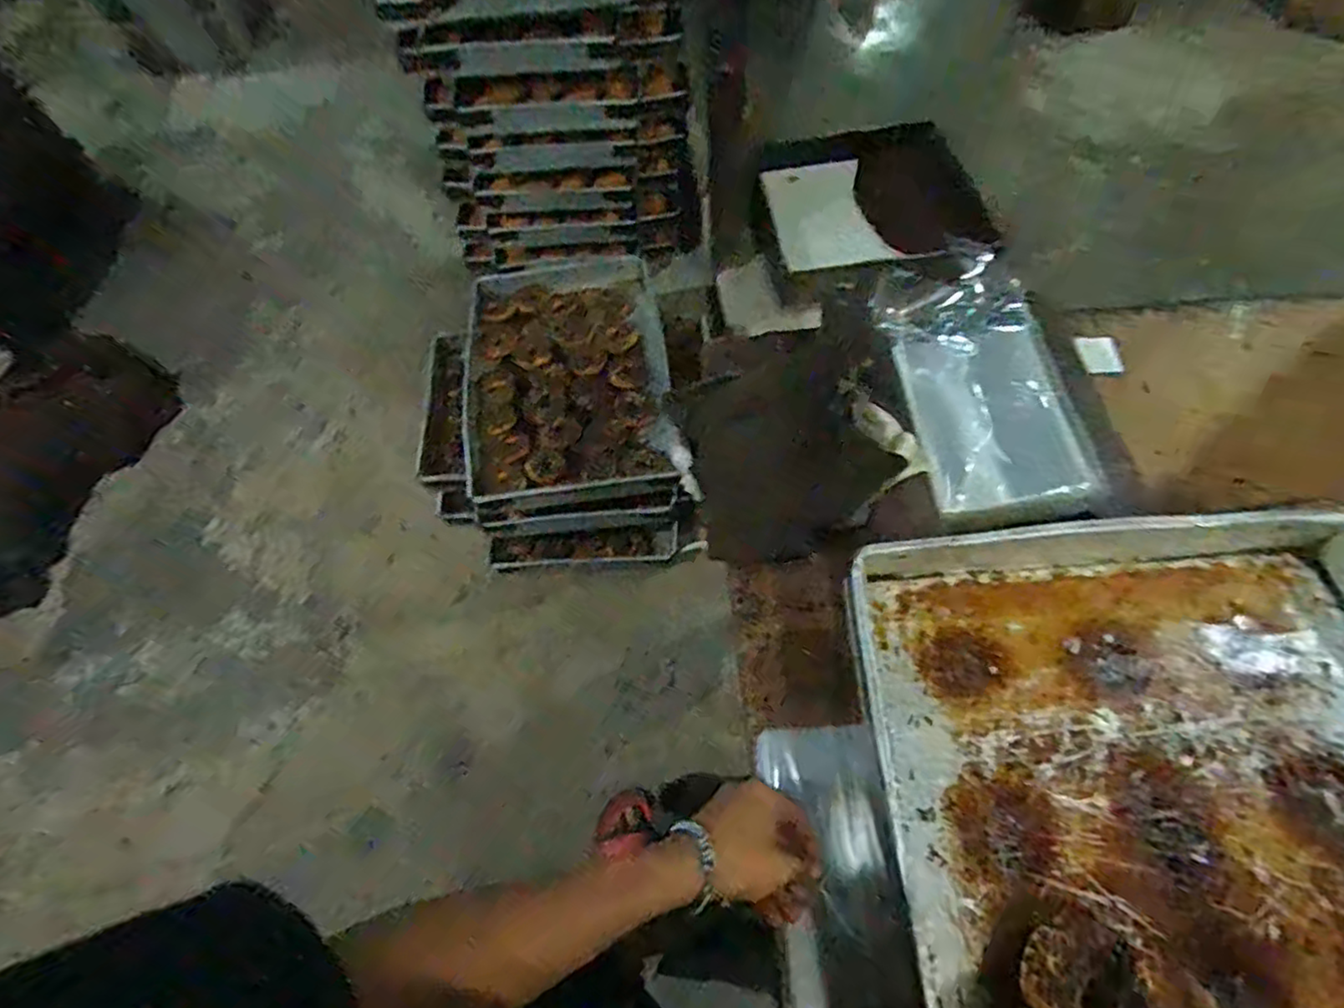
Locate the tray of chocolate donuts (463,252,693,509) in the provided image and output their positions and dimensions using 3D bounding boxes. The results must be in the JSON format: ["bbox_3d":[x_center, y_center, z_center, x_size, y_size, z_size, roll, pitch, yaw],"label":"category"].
[{"bbox_3d":[-0.230,-0.299,1.451,0.416,0.053,0.648,-11,60,-3],"label":"tray of chocolate donuts"}]

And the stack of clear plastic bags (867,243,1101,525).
[{"bbox_3d":[0.290,-0.119,0.640,0.141,0.051,0.285,-10,60,-3],"label":"stack of clear plastic bags"}]

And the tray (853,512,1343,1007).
[{"bbox_3d":[0.358,0.299,0.411,0.417,0.064,0.650,-4,60,1],"label":"tray"}]

